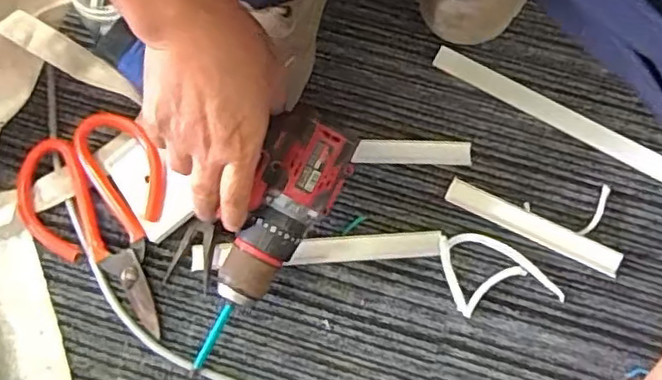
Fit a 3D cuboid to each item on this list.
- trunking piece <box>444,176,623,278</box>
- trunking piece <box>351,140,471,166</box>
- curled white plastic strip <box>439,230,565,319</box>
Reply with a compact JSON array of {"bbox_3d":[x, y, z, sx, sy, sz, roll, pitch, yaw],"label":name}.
[{"bbox_3d":[0.166,0.030,0.528,0.147,0.008,0.020,25,71,7],"label":"trunking piece"},{"bbox_3d":[0.070,-0.033,0.548,0.100,0.005,0.022,0,70,-2],"label":"trunking piece"},{"bbox_3d":[0.135,0.063,0.517,0.084,0.008,0.067,-13,71,-7],"label":"curled white plastic strip"}]

